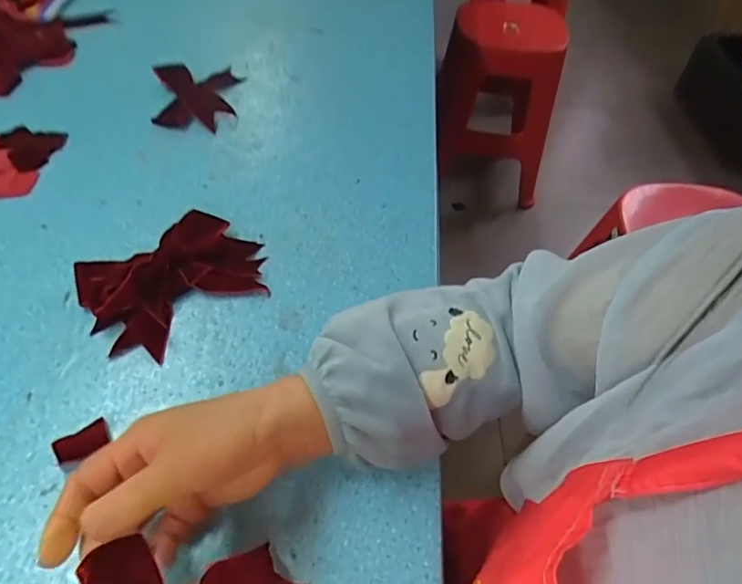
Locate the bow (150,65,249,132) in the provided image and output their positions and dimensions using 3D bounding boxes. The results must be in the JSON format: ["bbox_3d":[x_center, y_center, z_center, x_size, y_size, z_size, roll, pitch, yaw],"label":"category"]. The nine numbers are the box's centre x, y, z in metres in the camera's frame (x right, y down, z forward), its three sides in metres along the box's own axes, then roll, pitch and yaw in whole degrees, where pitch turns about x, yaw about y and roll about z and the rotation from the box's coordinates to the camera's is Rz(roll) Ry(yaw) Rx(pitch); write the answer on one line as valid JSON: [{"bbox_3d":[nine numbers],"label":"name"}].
[{"bbox_3d":[-0.209,-0.242,0.628,0.097,0.023,0.132,-7,53,-12],"label":"bow"}]

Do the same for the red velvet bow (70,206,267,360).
[{"bbox_3d":[-0.164,-0.019,0.437,0.144,0.036,0.109,-33,62,-28],"label":"red velvet bow"}]

